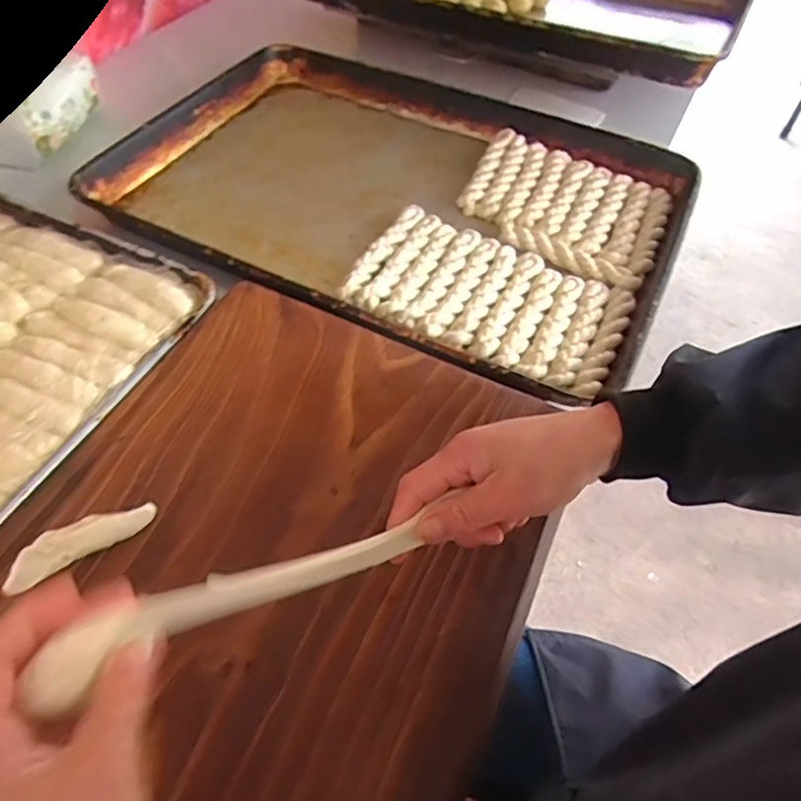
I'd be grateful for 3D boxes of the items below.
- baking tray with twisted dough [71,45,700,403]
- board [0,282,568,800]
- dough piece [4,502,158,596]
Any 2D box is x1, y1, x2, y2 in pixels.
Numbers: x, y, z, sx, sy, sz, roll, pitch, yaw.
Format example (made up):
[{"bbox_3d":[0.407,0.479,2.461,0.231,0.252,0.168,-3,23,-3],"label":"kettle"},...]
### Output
[{"bbox_3d":[-0.004,-0.239,0.691,0.607,0.052,0.434,24,56,15],"label":"baking tray with twisted dough"},{"bbox_3d":[-0.128,0.171,0.348,0.328,0.032,0.602,23,55,14],"label":"board"},{"bbox_3d":[-0.209,0.092,0.393,0.093,0.017,0.027,-31,60,-23],"label":"dough piece"}]

